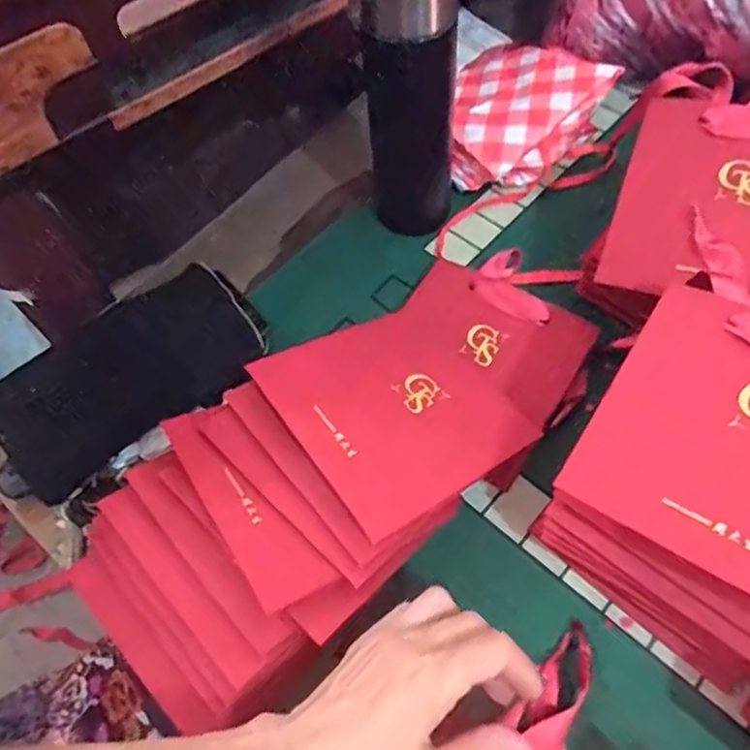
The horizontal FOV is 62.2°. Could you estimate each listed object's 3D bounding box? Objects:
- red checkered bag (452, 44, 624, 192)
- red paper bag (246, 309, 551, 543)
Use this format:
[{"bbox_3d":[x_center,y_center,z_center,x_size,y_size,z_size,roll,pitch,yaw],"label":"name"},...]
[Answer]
[{"bbox_3d":[0.136,-0.243,0.564,0.131,0.055,0.172,21,64,14],"label":"red checkered bag"},{"bbox_3d":[0.016,0.019,0.406,0.143,0.016,0.138,-27,62,-33],"label":"red paper bag"}]

